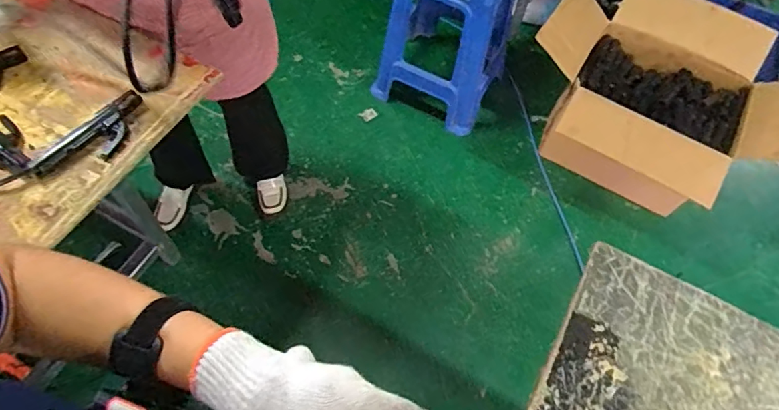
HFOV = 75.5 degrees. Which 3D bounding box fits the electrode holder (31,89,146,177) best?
[{"bbox_3d":[-0.462,-0.105,0.787,0.066,0.028,0.186,40,64,18],"label":"electrode holder"}]

